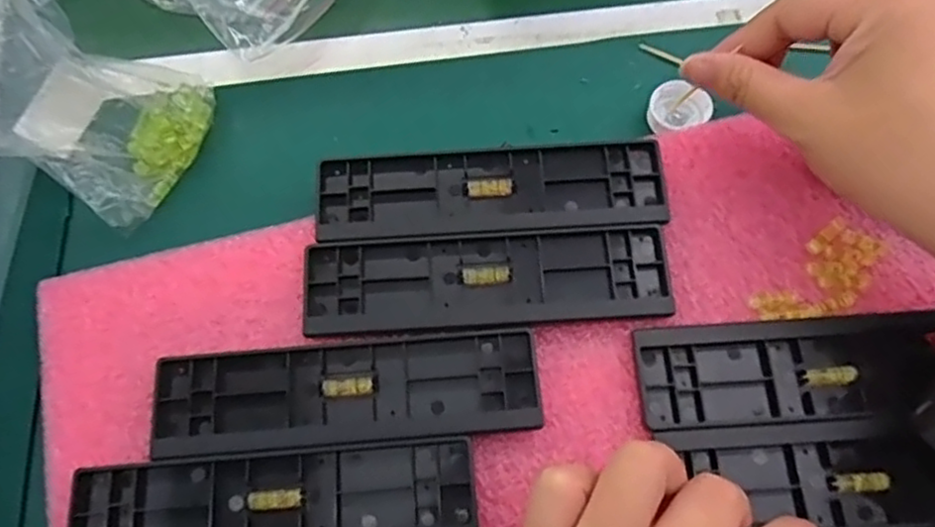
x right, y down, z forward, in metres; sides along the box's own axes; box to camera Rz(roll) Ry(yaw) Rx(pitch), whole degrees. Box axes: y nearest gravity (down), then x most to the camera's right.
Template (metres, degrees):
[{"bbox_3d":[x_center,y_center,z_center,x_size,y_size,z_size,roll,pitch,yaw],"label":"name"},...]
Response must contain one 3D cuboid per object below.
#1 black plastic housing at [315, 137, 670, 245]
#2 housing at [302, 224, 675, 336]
[{"bbox_3d":[0.011,-0.033,0.318,0.157,0.008,0.044,-3,71,-1],"label":"black plastic housing"},{"bbox_3d":[0.009,0.007,0.303,0.157,0.007,0.041,-3,71,-1],"label":"housing"}]

